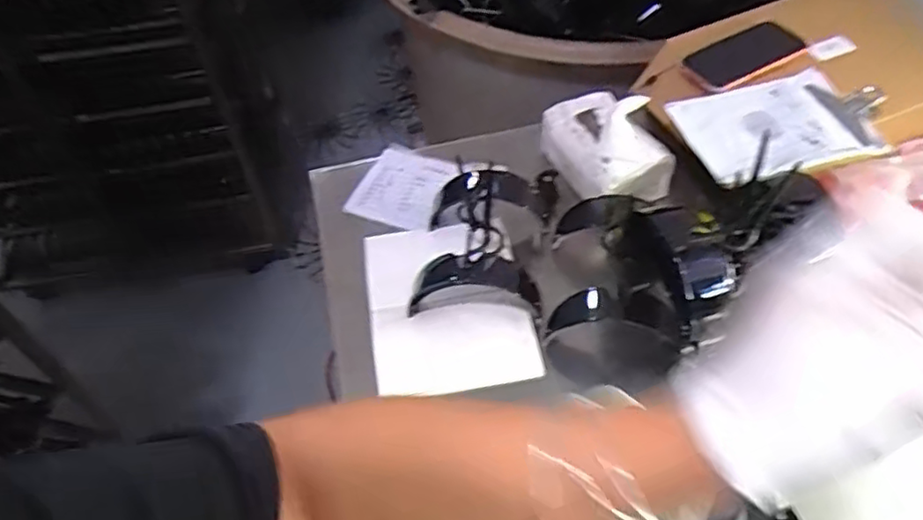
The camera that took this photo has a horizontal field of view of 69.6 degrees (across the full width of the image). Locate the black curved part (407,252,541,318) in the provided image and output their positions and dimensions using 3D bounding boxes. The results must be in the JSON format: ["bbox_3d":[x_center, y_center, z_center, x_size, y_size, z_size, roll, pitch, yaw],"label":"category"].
[{"bbox_3d":[0.013,0.025,0.722,0.140,0.070,0.051,1,51,4],"label":"black curved part"}]

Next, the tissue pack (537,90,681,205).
[{"bbox_3d":[0.184,-0.148,0.831,0.124,0.093,0.158,-18,52,-11],"label":"tissue pack"}]

